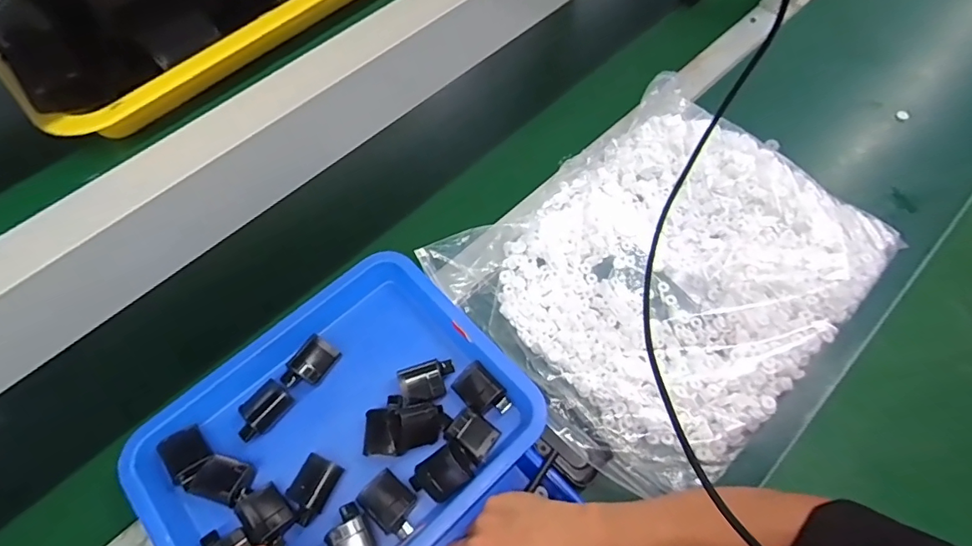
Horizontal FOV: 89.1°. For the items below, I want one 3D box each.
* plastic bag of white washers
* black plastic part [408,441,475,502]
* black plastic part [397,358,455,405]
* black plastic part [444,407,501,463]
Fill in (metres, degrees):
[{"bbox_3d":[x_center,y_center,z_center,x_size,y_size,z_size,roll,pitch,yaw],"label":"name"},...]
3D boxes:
[{"bbox_3d":[0.202,-0.012,0.555,0.416,0.067,0.349,-35,67,-15],"label":"plastic bag of white washers"},{"bbox_3d":[-0.040,0.180,0.445,0.054,0.023,0.040,-33,66,-14],"label":"black plastic part"},{"bbox_3d":[-0.056,0.107,0.490,0.053,0.026,0.033,-20,64,-8],"label":"black plastic part"},{"bbox_3d":[-0.013,0.148,0.457,0.045,0.015,0.033,34,69,18],"label":"black plastic part"}]

